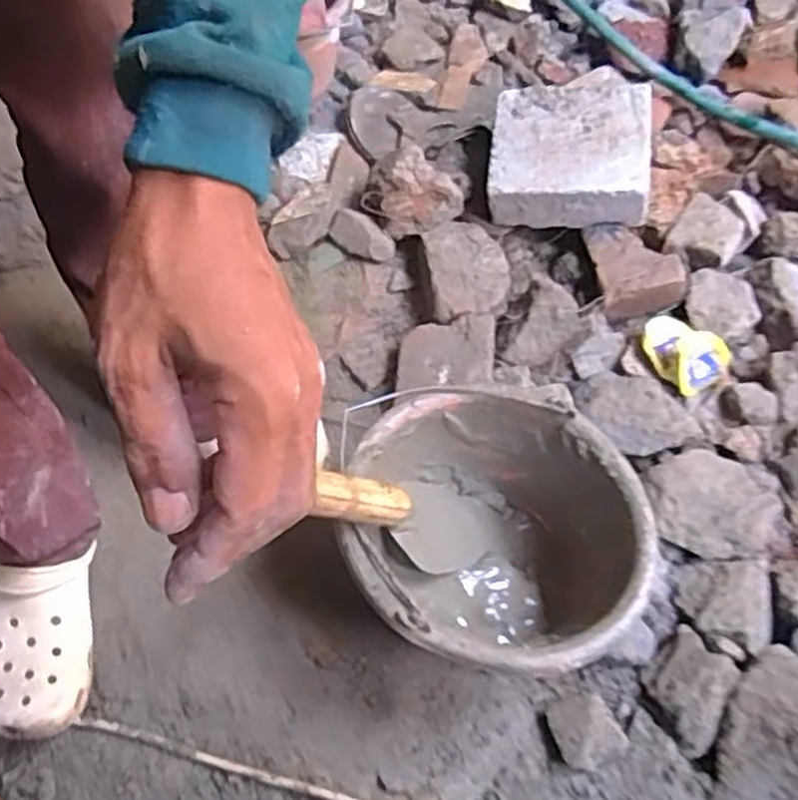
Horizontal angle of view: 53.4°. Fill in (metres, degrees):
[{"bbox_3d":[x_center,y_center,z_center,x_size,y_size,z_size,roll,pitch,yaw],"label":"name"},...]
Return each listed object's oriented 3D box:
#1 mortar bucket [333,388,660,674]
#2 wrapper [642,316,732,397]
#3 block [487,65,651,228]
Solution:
[{"bbox_3d":[0.091,0.127,0.701,0.233,0.153,0.233,0,60,1],"label":"mortar bucket"},{"bbox_3d":[0.319,-0.051,0.889,0.100,0.037,0.085,24,63,14],"label":"wrapper"},{"bbox_3d":[0.205,-0.296,0.970,0.185,0.100,0.172,5,61,4],"label":"block"}]

